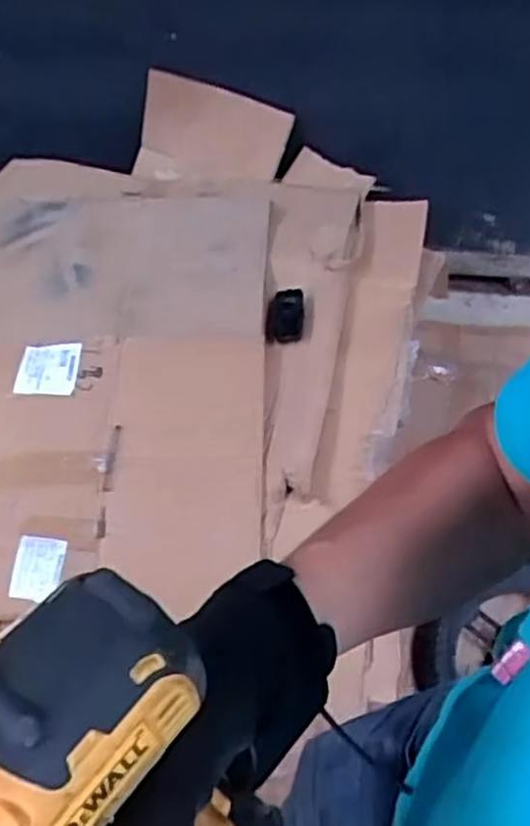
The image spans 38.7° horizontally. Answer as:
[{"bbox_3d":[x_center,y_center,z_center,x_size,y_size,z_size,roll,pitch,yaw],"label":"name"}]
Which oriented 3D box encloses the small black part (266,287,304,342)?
[{"bbox_3d":[0.036,-0.173,1.337,0.067,0.017,0.109,-1,59,2],"label":"small black part"}]

